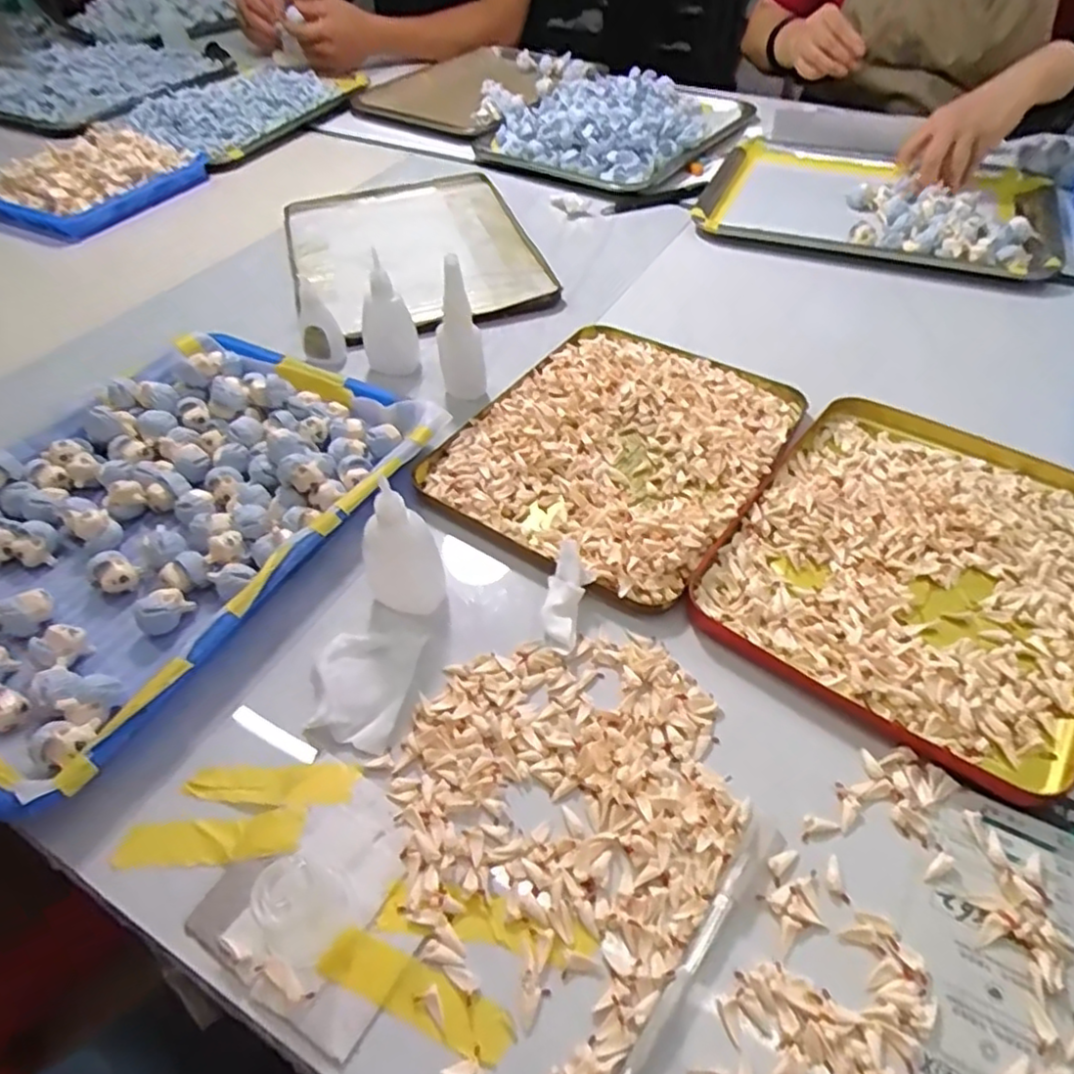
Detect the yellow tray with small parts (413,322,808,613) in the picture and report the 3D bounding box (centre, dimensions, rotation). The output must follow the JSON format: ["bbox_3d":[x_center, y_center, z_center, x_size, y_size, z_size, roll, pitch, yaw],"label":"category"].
[{"bbox_3d":[0.060,-0.071,0.483,0.198,0.017,0.241,27,54,23],"label":"yellow tray with small parts"}]

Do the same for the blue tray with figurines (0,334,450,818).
[{"bbox_3d":[-0.249,-0.017,0.438,0.251,0.039,0.324,23,53,21],"label":"blue tray with figurines"}]

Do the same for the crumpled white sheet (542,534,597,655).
[{"bbox_3d":[0.018,0.035,0.390,0.025,0.012,0.067,5,64,9],"label":"crumpled white sheet"}]

